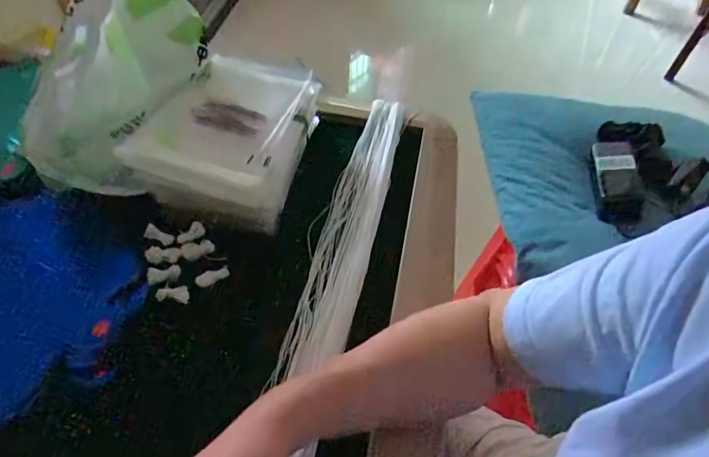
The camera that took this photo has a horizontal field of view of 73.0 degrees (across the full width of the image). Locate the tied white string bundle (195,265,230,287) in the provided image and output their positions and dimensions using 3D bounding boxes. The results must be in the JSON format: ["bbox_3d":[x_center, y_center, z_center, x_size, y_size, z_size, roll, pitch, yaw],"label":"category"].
[{"bbox_3d":[-0.139,0.046,0.470,0.033,0.009,0.013,-32,59,-25],"label":"tied white string bundle"}]

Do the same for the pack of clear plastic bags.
[{"bbox_3d":[-0.138,-0.107,0.538,0.167,0.063,0.221,7,51,3],"label":"pack of clear plastic bags"}]

